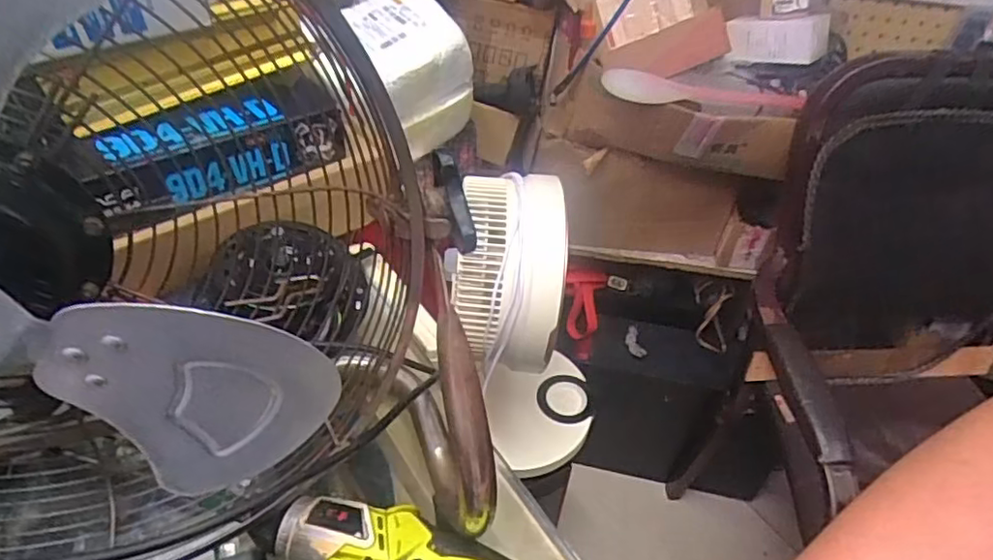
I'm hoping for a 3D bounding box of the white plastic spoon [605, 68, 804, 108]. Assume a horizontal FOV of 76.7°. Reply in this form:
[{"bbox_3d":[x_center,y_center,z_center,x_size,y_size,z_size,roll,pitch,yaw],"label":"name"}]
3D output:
[{"bbox_3d":[0.289,-0.261,0.865,0.291,0.043,0.041,-4,43,-10],"label":"white plastic spoon"}]

